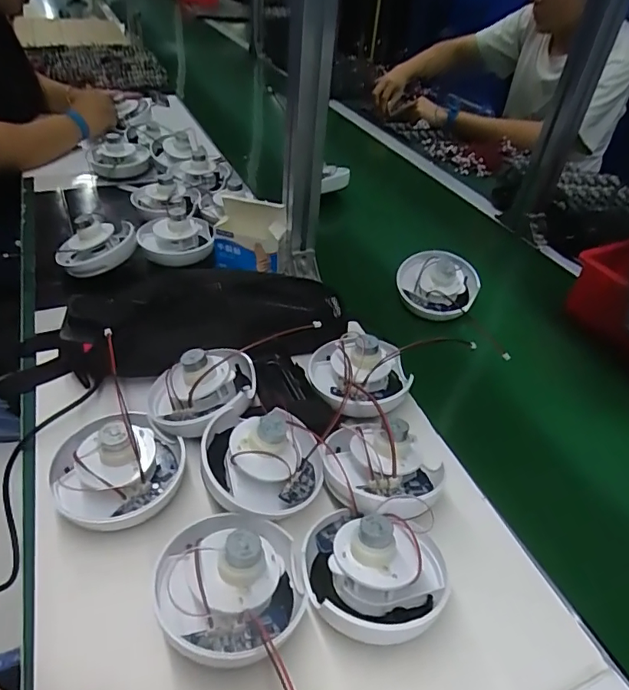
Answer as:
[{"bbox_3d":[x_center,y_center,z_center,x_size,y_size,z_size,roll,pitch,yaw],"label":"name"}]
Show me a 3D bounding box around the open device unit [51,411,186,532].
[{"bbox_3d":[-0.167,0.099,0.421,0.107,0.064,0.102,-15,44,-22],"label":"open device unit"}]

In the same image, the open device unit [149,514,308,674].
[{"bbox_3d":[-0.057,0.165,0.349,0.102,0.066,0.106,11,40,6],"label":"open device unit"}]

